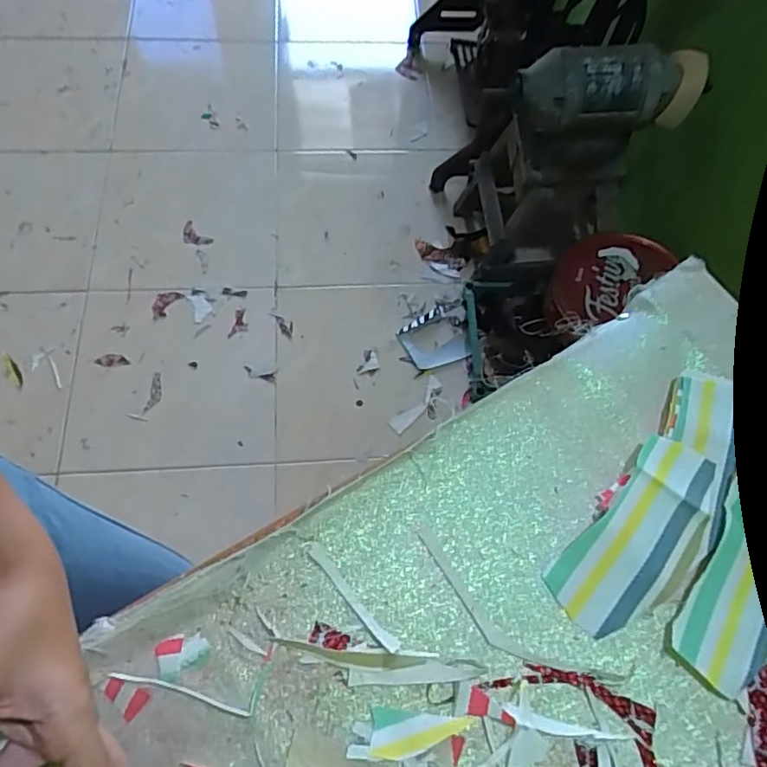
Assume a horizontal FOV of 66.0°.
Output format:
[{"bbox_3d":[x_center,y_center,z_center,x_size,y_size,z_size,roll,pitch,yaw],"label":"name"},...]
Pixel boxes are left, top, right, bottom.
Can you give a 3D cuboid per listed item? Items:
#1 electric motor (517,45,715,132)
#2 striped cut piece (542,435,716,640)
[{"bbox_3d":[0.357,-0.460,0.928,0.286,0.107,0.093,-2,65,-4],"label":"electric motor"},{"bbox_3d":[0.157,0.093,0.364,0.054,0.021,0.129,41,69,15],"label":"striped cut piece"}]

